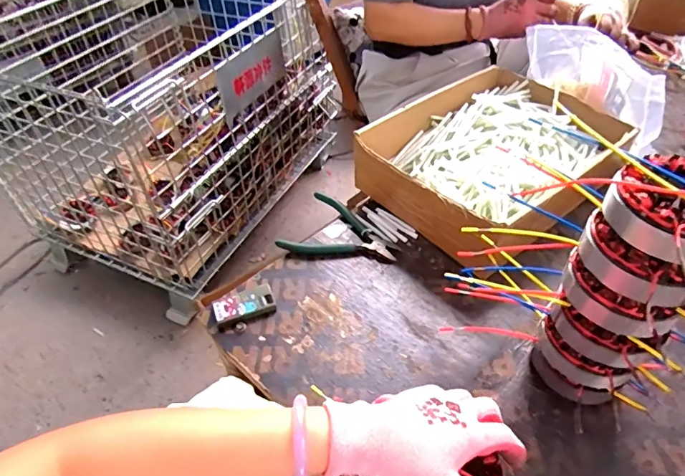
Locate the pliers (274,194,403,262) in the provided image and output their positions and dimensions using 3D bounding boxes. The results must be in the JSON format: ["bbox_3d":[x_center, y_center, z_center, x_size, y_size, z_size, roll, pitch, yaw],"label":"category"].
[{"bbox_3d":[0.004,-0.007,0.600,0.141,0.011,0.109,17,48,17],"label":"pliers"}]

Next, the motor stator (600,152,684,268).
[{"bbox_3d":[0.229,-0.021,0.312,0.083,0.039,0.083,32,54,29],"label":"motor stator"}]

